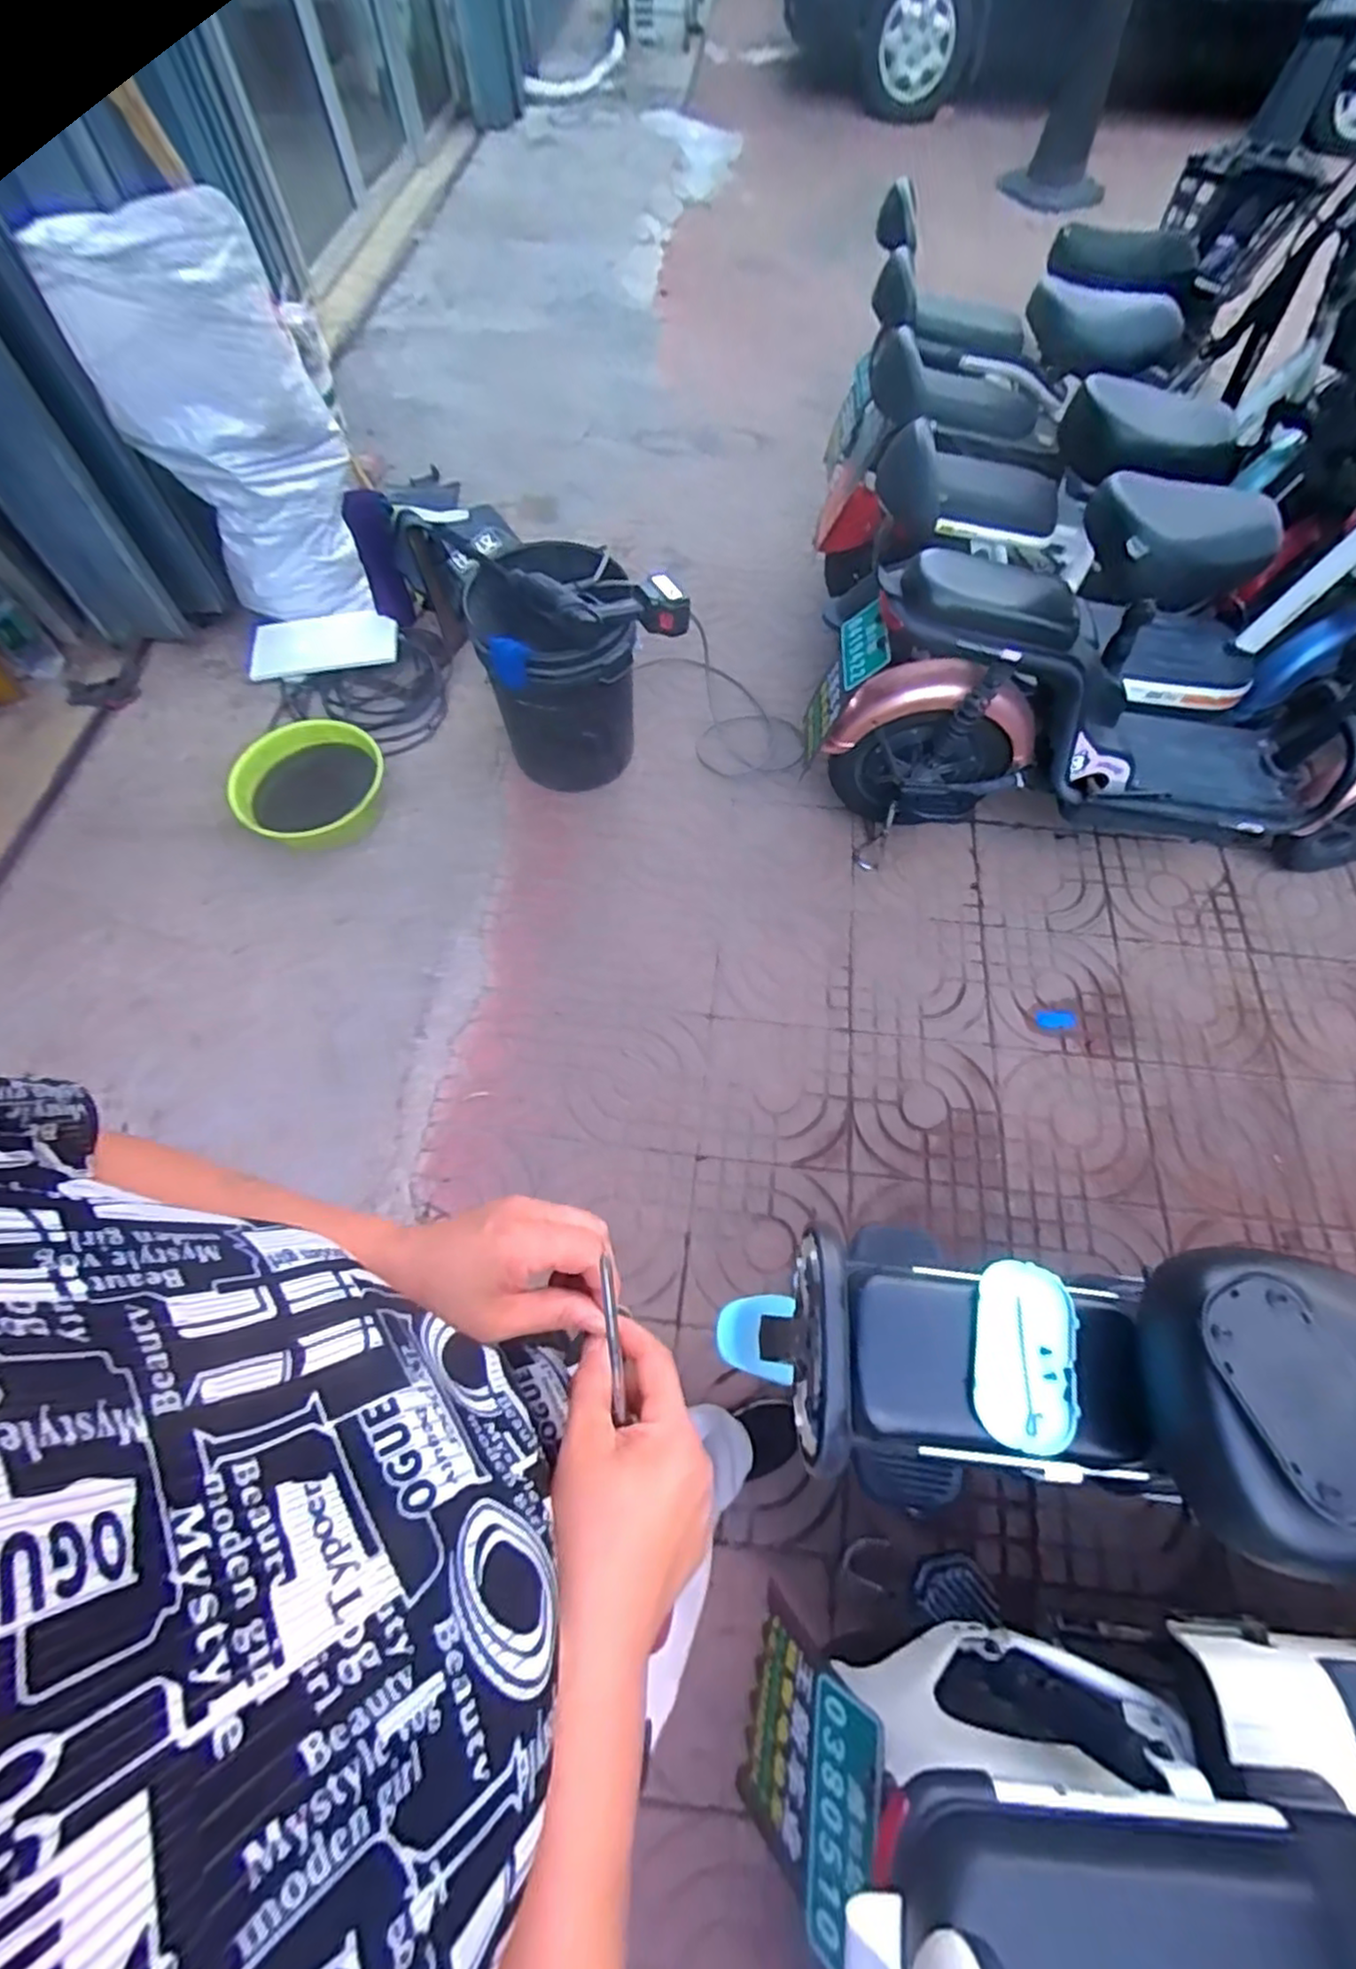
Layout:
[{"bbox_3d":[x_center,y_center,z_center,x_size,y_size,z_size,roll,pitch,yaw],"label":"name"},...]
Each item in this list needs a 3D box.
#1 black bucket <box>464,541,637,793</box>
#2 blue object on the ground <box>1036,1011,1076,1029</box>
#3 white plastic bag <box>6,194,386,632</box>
[{"bbox_3d":[-0.263,-0.719,1.559,0.330,0.449,0.372,-9,64,-2],"label":"black bucket"},{"bbox_3d":[0.808,0.076,1.481,0.088,0.010,0.039,-3,64,1],"label":"blue object on the ground"},{"bbox_3d":[-0.873,-1.049,1.386,0.345,0.685,0.196,9,65,6],"label":"white plastic bag"}]

